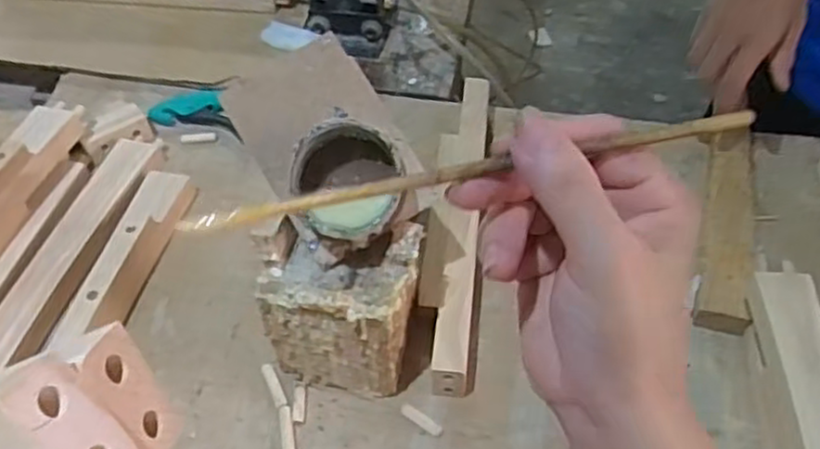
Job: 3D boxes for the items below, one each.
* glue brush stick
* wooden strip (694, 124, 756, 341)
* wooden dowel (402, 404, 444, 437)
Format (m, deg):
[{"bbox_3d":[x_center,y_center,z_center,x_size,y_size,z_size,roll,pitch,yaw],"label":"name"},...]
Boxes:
[{"bbox_3d":[0.029,-0.020,0.241,0.182,0.006,0.006,-11,50,-4],"label":"glue brush stick"},{"bbox_3d":[0.319,-0.005,0.711,0.047,0.022,0.262,12,51,14],"label":"wooden strip"},{"bbox_3d":[0.010,0.164,0.599,0.039,0.006,0.011,27,56,24],"label":"wooden dowel"}]

